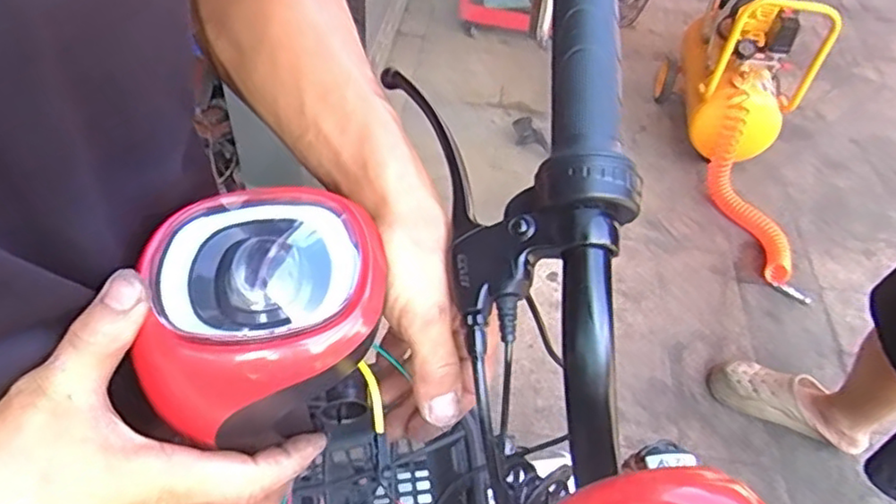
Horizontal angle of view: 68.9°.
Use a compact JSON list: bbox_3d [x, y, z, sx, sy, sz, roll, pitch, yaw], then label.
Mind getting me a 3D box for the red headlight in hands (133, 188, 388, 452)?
[{"bbox_3d":[-0.089,0.031,0.314,0.110,0.083,0.084,-20,51,-21],"label":"red headlight in hands"}]

